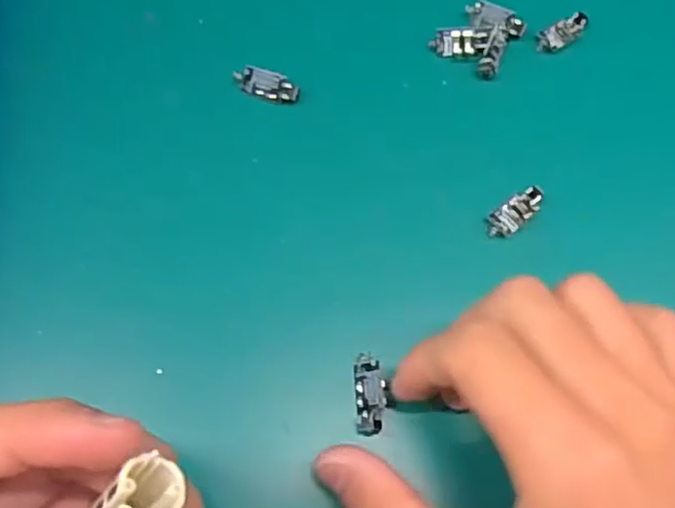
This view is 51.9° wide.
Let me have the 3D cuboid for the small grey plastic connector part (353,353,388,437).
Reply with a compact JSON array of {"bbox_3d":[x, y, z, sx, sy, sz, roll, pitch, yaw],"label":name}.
[{"bbox_3d":[0.012,0.048,0.235,0.010,0.005,0.027,-1,69,-3],"label":"small grey plastic connector part"}]

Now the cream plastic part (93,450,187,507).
[{"bbox_3d":[-0.040,0.050,0.141,0.012,0.009,0.018,35,69,12],"label":"cream plastic part"}]

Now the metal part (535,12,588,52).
[{"bbox_3d":[0.098,-0.096,0.301,0.026,0.004,0.011,-32,72,-15],"label":"metal part"}]

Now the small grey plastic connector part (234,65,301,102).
[{"bbox_3d":[-0.028,-0.069,0.282,0.027,0.005,0.011,18,67,5],"label":"small grey plastic connector part"}]

